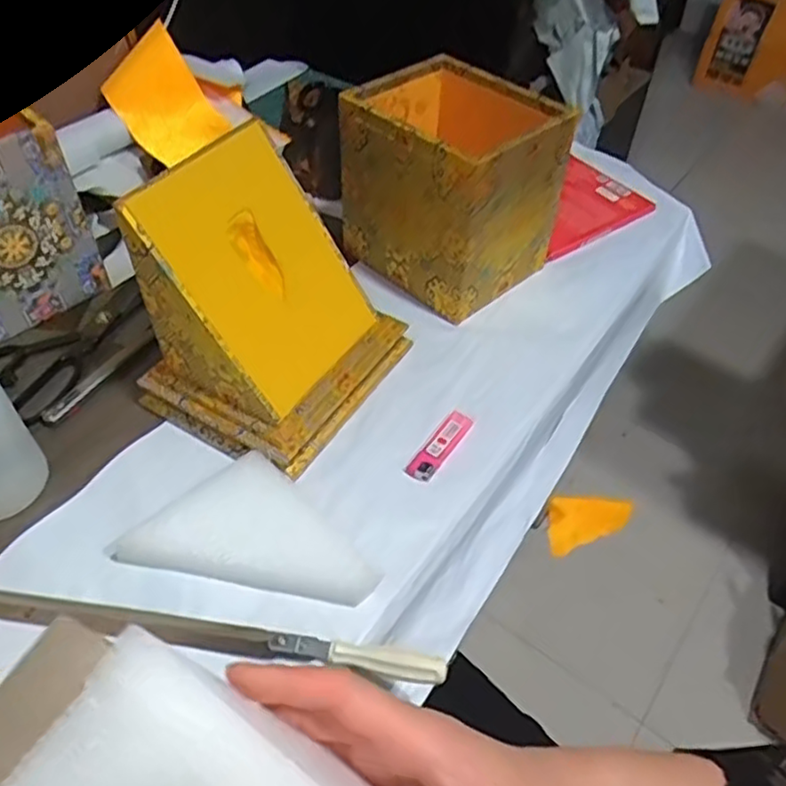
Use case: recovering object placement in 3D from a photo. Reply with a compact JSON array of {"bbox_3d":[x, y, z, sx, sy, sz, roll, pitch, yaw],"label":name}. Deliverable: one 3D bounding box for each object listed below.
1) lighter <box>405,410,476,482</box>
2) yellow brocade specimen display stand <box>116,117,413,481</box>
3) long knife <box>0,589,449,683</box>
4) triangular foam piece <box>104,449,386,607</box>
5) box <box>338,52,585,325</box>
[{"bbox_3d":[0.042,0.043,0.579,0.021,0.011,0.078,31,54,22],"label":"lighter"},{"bbox_3d":[-0.101,-0.080,0.564,0.161,0.193,0.191,26,52,19],"label":"yellow brocade specimen display stand"},{"bbox_3d":[-0.146,0.163,0.468,0.361,0.021,0.024,7,49,4],"label":"long knife"},{"bbox_3d":[-0.102,0.099,0.514,0.190,0.038,0.093,11,49,7],"label":"triangular foam piece"},{"bbox_3d":[0.056,-0.206,0.707,0.144,0.201,0.188,-35,58,-28],"label":"box"}]

